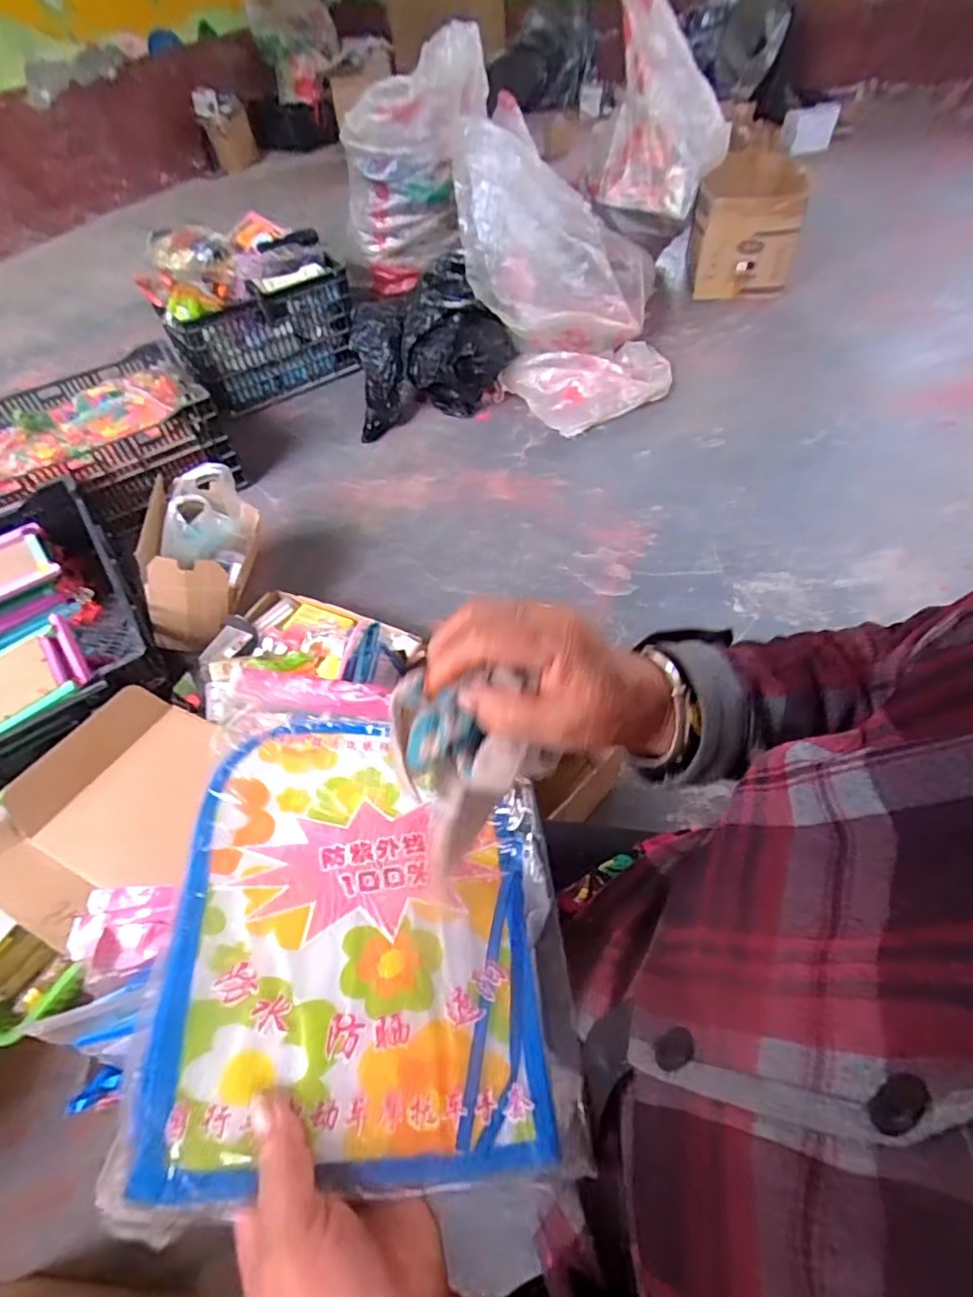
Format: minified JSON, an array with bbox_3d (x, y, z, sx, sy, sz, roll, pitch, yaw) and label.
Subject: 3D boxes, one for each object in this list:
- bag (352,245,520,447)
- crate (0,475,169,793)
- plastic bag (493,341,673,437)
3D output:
[{"bbox_3d":[-0.142,-0.787,1.549,0.433,0.265,0.293,-14,52,-7],"label":"bag"},{"bbox_3d":[-0.845,-0.019,1.078,0.407,0.202,0.621,-31,56,-19],"label":"crate"},{"bbox_3d":[0.275,-0.701,1.565,0.456,0.084,0.304,-10,52,-4],"label":"plastic bag"}]

